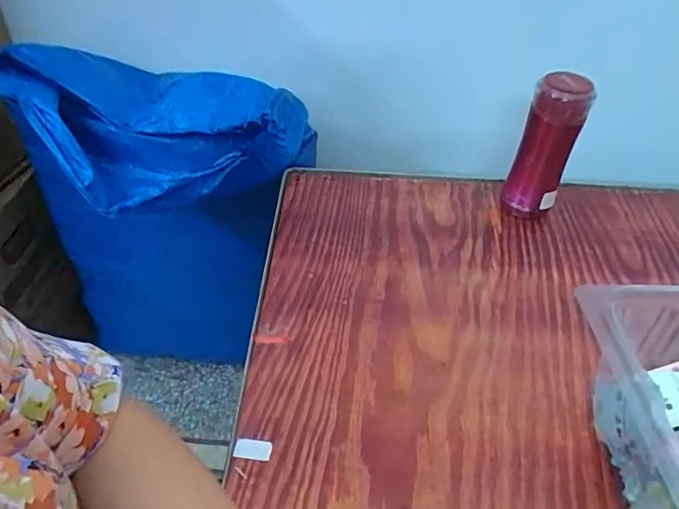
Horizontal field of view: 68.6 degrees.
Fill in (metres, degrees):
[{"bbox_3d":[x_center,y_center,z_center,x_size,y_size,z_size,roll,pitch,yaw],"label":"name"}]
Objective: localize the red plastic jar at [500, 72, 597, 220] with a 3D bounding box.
[{"bbox_3d":[0.266,-0.137,0.646,0.066,0.180,0.060,20,46,19],"label":"red plastic jar"}]

